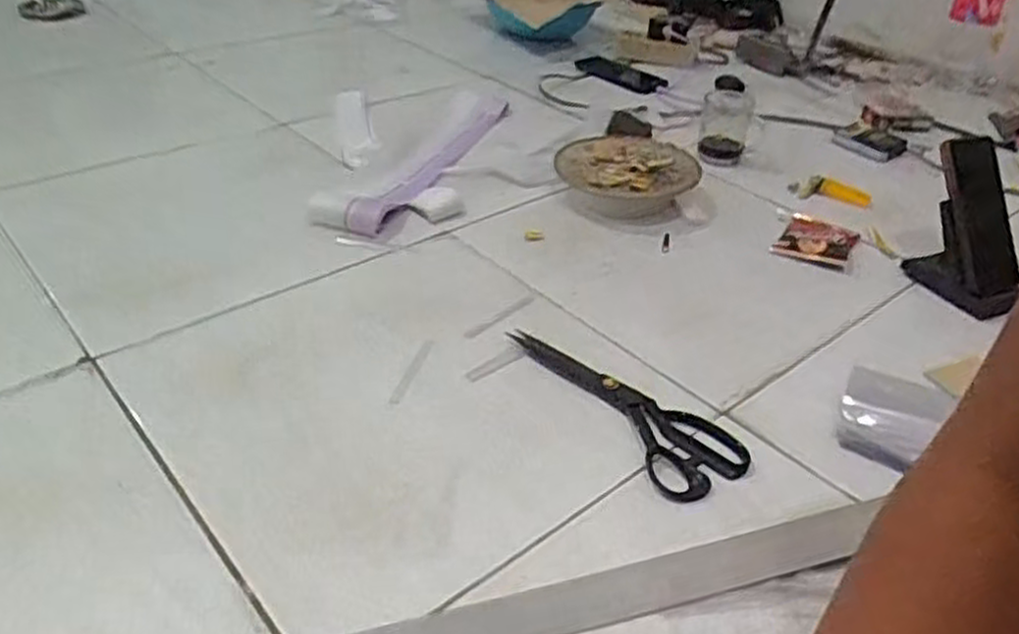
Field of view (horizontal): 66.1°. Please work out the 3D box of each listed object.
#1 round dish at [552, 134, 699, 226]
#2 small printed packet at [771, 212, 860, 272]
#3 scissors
[{"bbox_3d":[0.149,-0.182,1.017,0.169,0.049,0.165,3,35,-2],"label":"round dish"},{"bbox_3d":[0.368,-0.092,0.937,0.082,0.017,0.111,22,39,23],"label":"small printed packet"},{"bbox_3d":[0.105,0.068,0.689,0.094,0.012,0.231,-18,41,-28],"label":"scissors"}]

